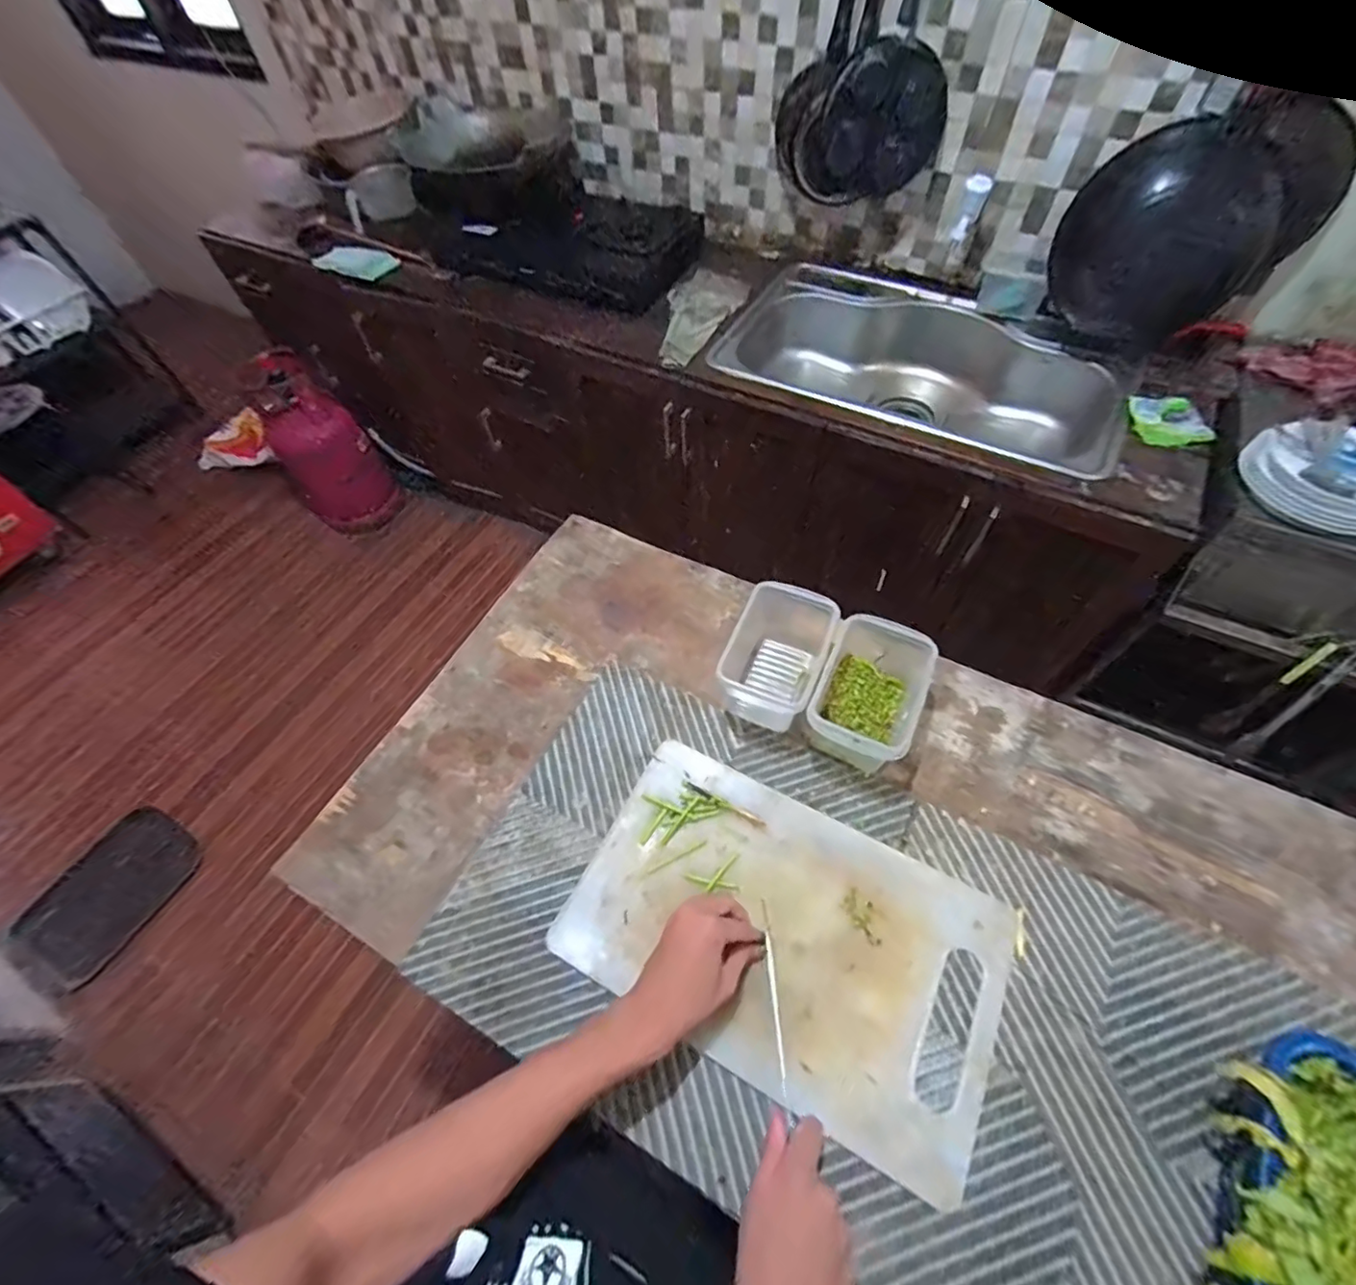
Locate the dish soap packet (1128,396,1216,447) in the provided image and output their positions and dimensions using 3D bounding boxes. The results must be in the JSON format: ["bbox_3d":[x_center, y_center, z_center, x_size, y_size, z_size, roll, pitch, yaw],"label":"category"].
[{"bbox_3d":[0.914,-0.413,1.077,0.102,0.039,0.119,-4,56,0],"label":"dish soap packet"}]

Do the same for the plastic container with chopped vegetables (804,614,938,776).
[{"bbox_3d":[0.212,0.063,0.652,0.104,0.098,0.170,22,59,17],"label":"plastic container with chopped vegetables"}]

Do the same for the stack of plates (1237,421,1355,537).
[{"bbox_3d":[1.036,-0.268,0.922,0.191,0.065,0.178,9,56,9],"label":"stack of plates"}]

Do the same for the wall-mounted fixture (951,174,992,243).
[{"bbox_3d":[0.599,-0.887,1.179,0.045,0.101,0.042,18,60,14],"label":"wall-mounted fixture"}]

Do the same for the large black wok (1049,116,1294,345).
[{"bbox_3d":[0.927,-0.776,1.117,0.335,0.334,0.100,35,46,22],"label":"large black wok"}]

